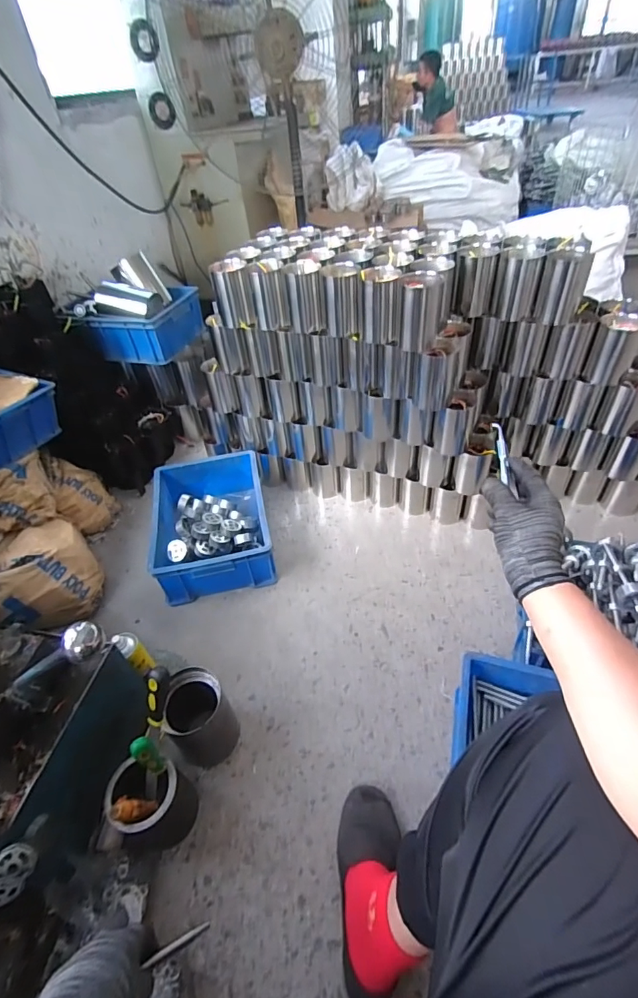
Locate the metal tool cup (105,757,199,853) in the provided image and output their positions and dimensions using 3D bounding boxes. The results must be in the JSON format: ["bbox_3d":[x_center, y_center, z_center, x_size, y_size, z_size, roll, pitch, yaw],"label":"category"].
[{"bbox_3d":[-0.284,0.515,0.771,0.119,0.168,0.108,-15,45,-9],"label":"metal tool cup"}]

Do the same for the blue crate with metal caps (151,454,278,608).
[{"bbox_3d":[-0.292,0.067,1.260,0.292,0.148,0.406,-12,44,-6],"label":"blue crate with metal caps"}]

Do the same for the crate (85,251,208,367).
[{"bbox_3d":[-0.562,-0.606,1.454,0.246,0.233,0.308,13,47,19],"label":"crate"}]

